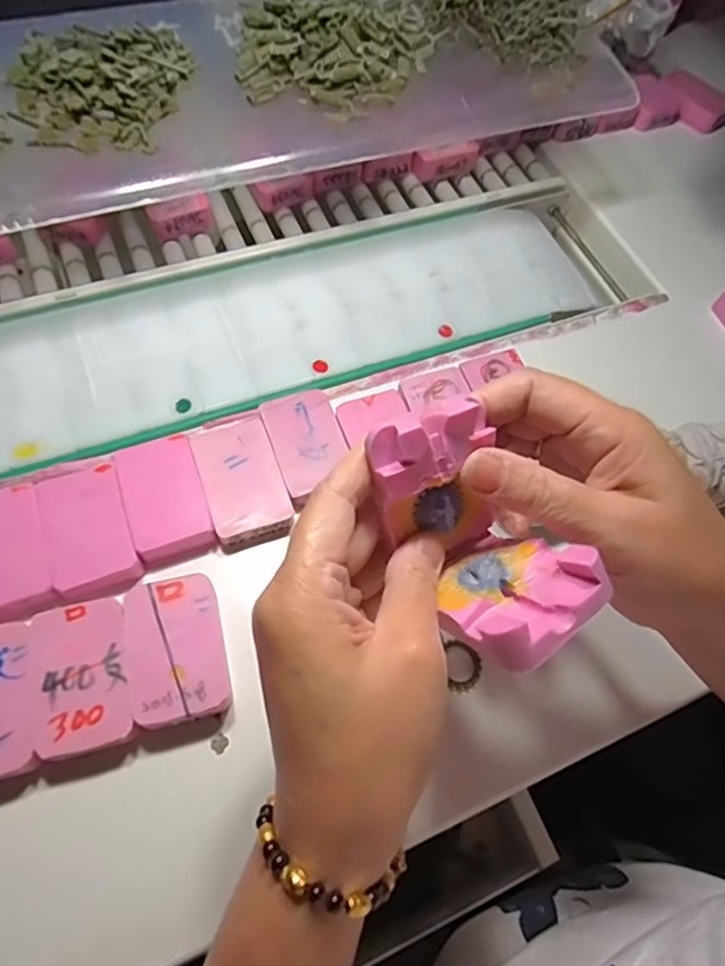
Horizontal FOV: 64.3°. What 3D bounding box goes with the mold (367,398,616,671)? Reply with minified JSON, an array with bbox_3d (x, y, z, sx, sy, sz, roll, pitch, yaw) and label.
[{"bbox_3d":[0.041,0.022,0.210,0.047,0.059,0.089,-24,64,-17],"label":"mold"}]

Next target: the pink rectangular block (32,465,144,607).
[{"bbox_3d":[-0.154,0.028,0.324,0.044,0.016,0.074,-19,63,-15],"label":"pink rectangular block"}]

